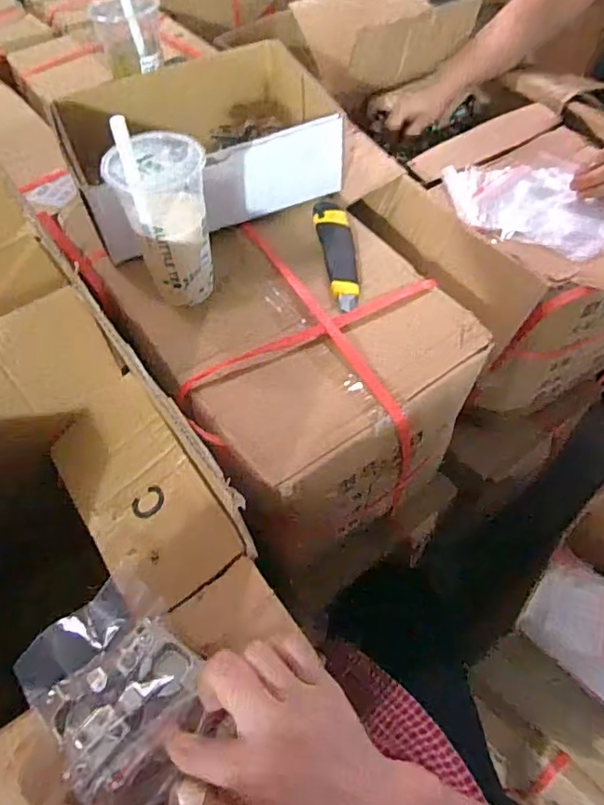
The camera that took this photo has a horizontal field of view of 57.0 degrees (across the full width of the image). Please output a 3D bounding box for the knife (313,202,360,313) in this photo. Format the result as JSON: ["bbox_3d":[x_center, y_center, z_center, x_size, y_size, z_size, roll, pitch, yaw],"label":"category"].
[{"bbox_3d":[0.043,-0.171,0.638,0.040,0.019,0.148,-7,66,-3],"label":"knife"}]

